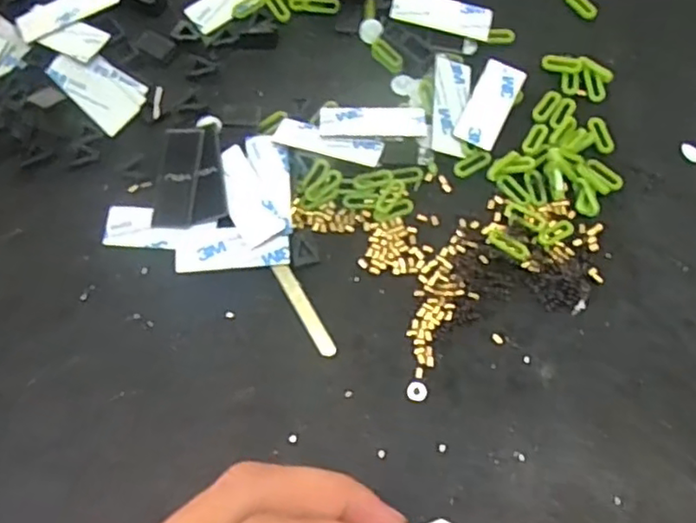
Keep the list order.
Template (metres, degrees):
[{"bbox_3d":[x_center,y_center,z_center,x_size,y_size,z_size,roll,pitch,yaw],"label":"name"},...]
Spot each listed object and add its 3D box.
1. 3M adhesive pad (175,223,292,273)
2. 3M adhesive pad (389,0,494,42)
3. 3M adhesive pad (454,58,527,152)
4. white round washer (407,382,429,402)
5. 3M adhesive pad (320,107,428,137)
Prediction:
[{"bbox_3d":[-0.053,-0.007,0.285,0.051,0.004,0.022,-5,72,-2],"label":"3M adhesive pad"},{"bbox_3d":[0.049,-0.128,0.321,0.052,0.004,0.019,12,79,-3],"label":"3M adhesive pad"},{"bbox_3d":[0.071,-0.079,0.308,0.021,0.004,0.050,25,73,8],"label":"3M adhesive pad"},{"bbox_3d":[0.029,0.055,0.265,0.009,0.004,0.008,11,72,3],"label":"white round washer"},{"bbox_3d":[0.012,-0.069,0.303,0.051,0.004,0.018,-1,71,0],"label":"3M adhesive pad"}]

